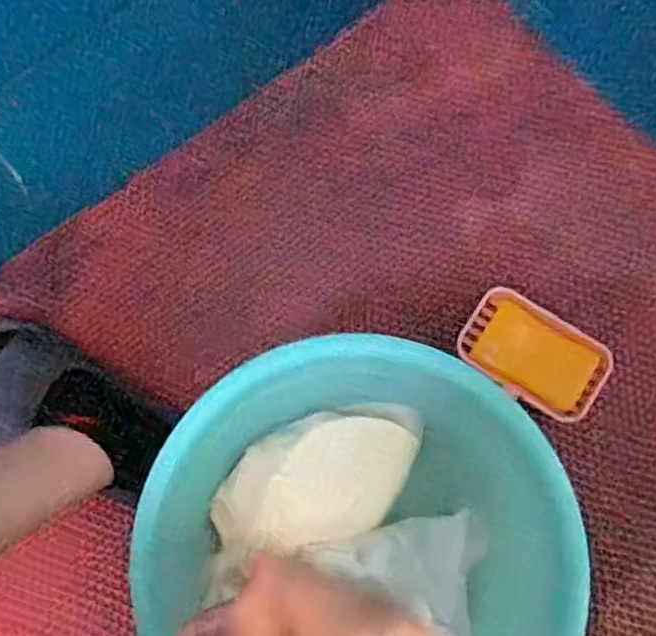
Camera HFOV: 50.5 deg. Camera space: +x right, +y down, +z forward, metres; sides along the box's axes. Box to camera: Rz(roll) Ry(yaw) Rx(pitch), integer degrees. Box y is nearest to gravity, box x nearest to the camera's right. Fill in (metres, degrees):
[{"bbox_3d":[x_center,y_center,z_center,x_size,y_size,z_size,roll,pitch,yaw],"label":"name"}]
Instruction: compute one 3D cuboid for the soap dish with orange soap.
[{"bbox_3d":[0.191,0.035,0.652,0.130,0.022,0.082,31,75,11],"label":"soap dish with orange soap"}]

